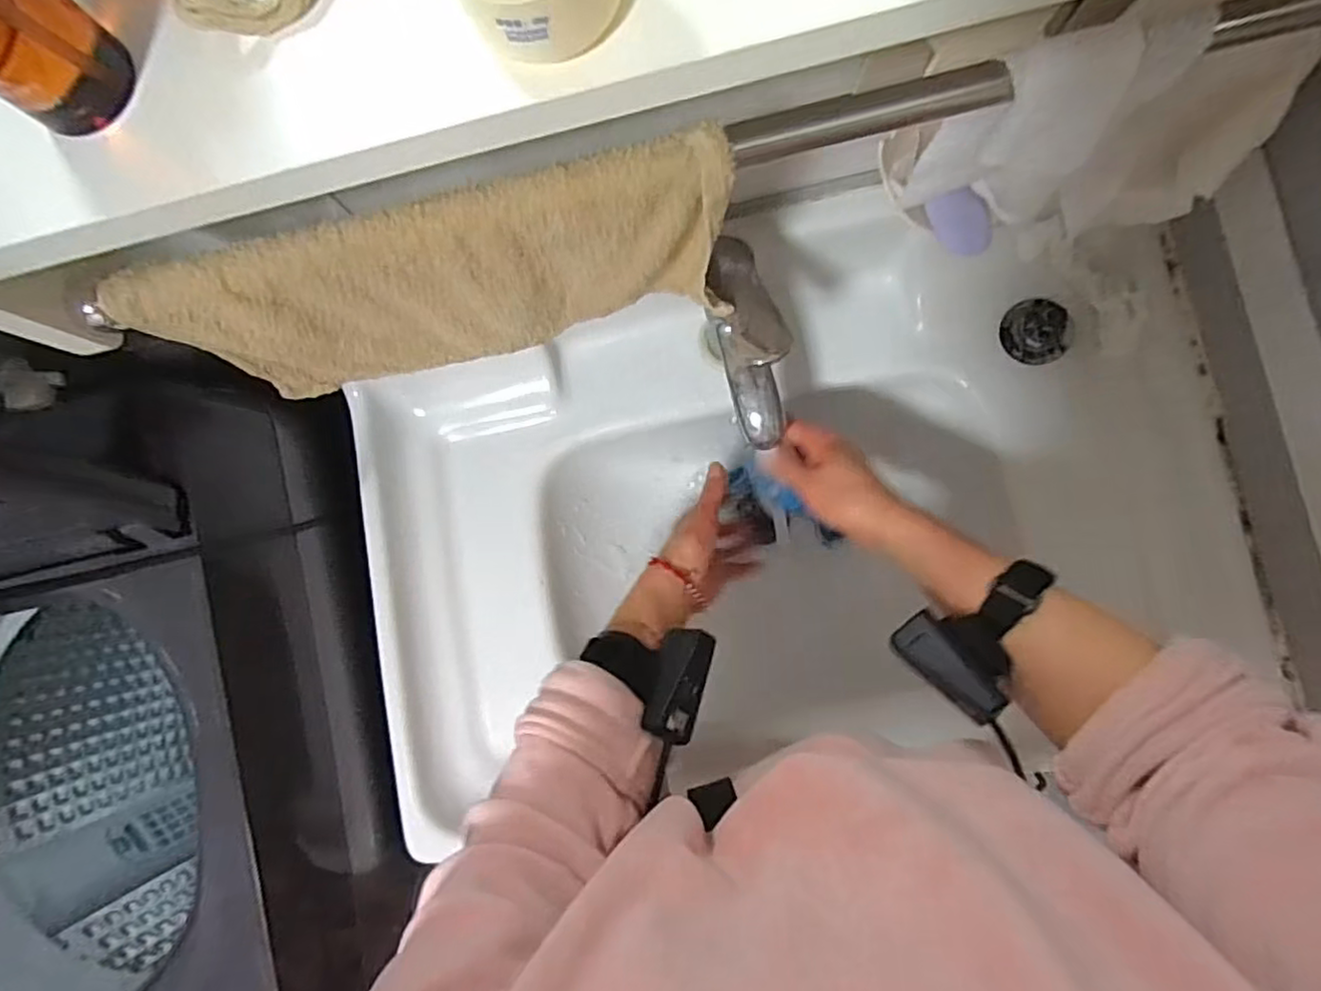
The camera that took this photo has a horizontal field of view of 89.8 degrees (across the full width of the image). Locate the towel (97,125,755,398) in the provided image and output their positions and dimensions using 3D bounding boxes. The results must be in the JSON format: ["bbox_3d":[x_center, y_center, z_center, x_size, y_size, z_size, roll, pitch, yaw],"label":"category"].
[{"bbox_3d":[-0.114,-0.117,0.390,0.308,0.156,0.035,-9,84,6],"label":"towel"}]

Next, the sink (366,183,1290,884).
[{"bbox_3d":[0.094,0.007,0.621,0.706,0.160,0.435,-11,83,6],"label":"sink"}]

